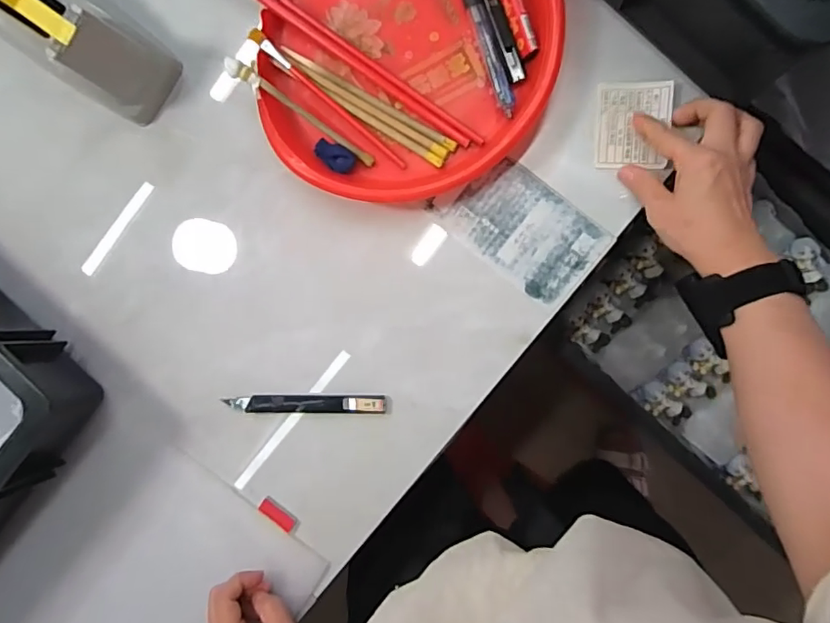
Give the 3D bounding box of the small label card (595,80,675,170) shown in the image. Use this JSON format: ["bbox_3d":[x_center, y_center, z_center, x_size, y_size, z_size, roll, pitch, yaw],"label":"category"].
[{"bbox_3d":[0.173,-0.148,0.424,0.054,0.010,0.068,2,91,6],"label":"small label card"}]

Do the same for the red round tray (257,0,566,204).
[{"bbox_3d":[-0.008,-0.216,0.432,0.232,0.041,0.234,0,91,6],"label":"red round tray"}]

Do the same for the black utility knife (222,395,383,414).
[{"bbox_3d":[-0.095,0.080,0.458,0.139,0.010,0.016,-1,91,6],"label":"black utility knife"}]

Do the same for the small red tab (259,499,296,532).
[{"bbox_3d":[-0.120,0.178,0.466,0.033,0.004,0.015,34,94,5],"label":"small red tab"}]

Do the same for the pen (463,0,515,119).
[{"bbox_3d":[0.056,-0.220,0.427,0.015,0.007,0.129,-19,89,6],"label":"pen"}]

